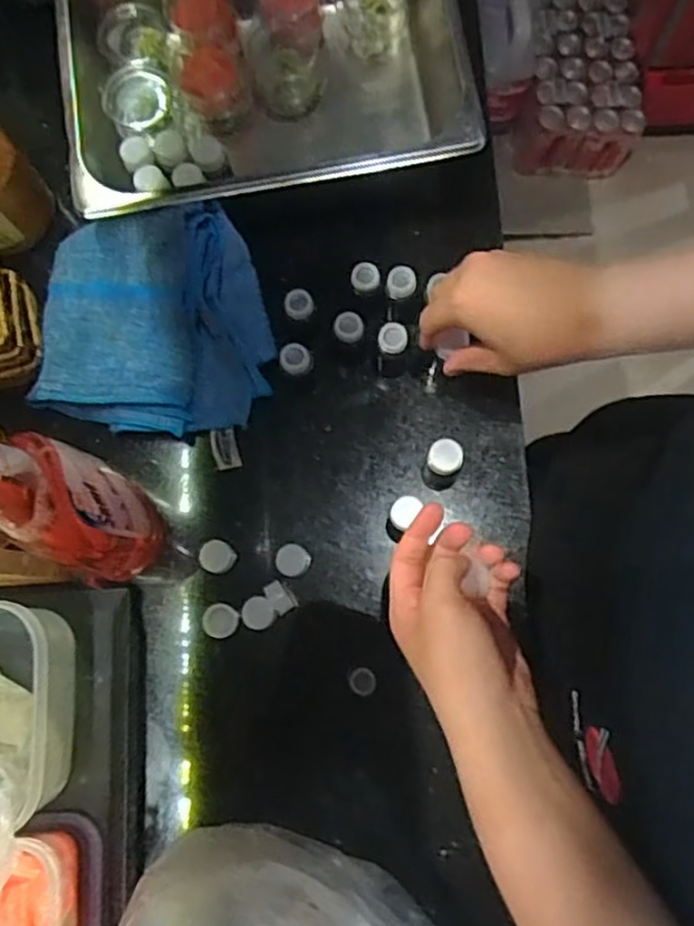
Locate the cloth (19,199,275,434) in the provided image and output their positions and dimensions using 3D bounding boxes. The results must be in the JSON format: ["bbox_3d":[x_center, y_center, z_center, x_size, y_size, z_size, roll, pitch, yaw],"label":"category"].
[{"bbox_3d":[-0.159,-0.116,0.573,0.186,0.064,0.168,-1,77,1],"label":"cloth"}]

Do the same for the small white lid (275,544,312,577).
[{"bbox_3d":[-0.043,0.077,0.564,0.026,0.004,0.025,0,77,1],"label":"small white lid"}]

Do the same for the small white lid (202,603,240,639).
[{"bbox_3d":[-0.099,0.123,0.555,0.028,0.007,0.026,0,77,1],"label":"small white lid"}]

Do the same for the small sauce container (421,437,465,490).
[{"bbox_3d":[0.074,0.002,0.551,0.027,0.062,0.026,0,77,1],"label":"small sauce container"}]

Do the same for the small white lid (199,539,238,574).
[{"bbox_3d":[-0.104,0.075,0.569,0.027,0.006,0.025,0,77,1],"label":"small white lid"}]

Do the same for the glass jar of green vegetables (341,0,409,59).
[{"bbox_3d":[0.024,-0.405,0.633,0.060,0.059,0.055,-1,77,1],"label":"glass jar of green vegetables"}]

